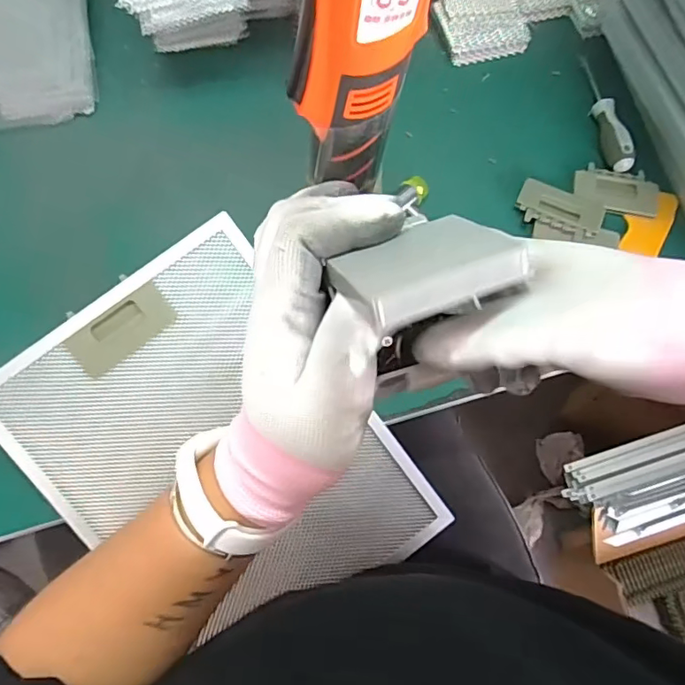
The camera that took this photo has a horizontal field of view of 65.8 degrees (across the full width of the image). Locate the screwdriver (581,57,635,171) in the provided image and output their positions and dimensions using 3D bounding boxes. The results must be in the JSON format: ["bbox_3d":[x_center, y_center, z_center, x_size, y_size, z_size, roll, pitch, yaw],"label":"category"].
[{"bbox_3d":[0.286,-0.258,0.581,0.022,0.027,0.161,-5,71,-3],"label":"screwdriver"}]

